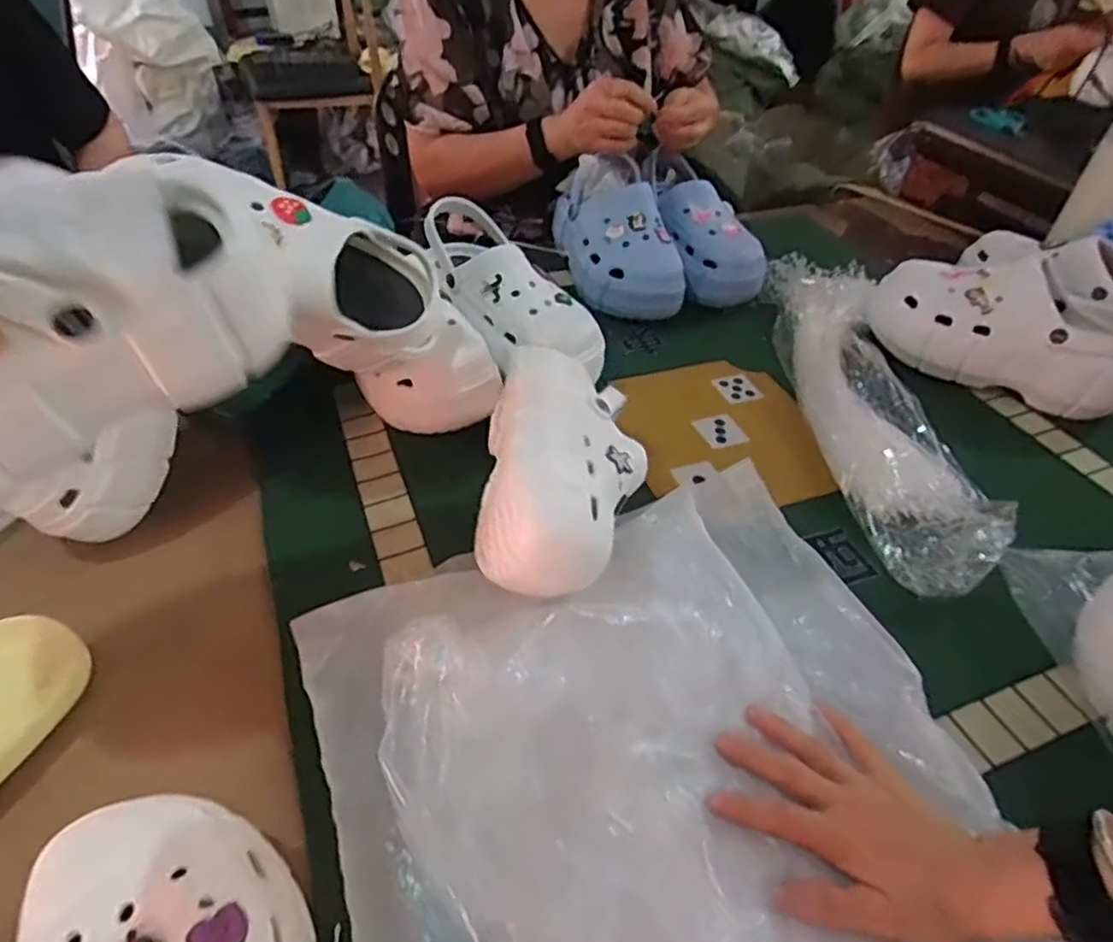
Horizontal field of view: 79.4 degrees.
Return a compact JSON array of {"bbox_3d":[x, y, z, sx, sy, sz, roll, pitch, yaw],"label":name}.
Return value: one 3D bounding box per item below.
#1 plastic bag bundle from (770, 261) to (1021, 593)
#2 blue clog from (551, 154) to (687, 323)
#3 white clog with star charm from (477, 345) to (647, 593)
[{"bbox_3d":[0.320,-0.097,0.717,0.126,0.053,0.539,2,44,-1],"label":"plastic bag bundle"},{"bbox_3d":[0.073,-0.296,0.837,0.107,0.111,0.222,-10,46,-13],"label":"blue clog"},{"bbox_3d":[0.008,-0.015,0.512,0.121,0.094,0.237,9,45,6],"label":"white clog with star charm"}]

